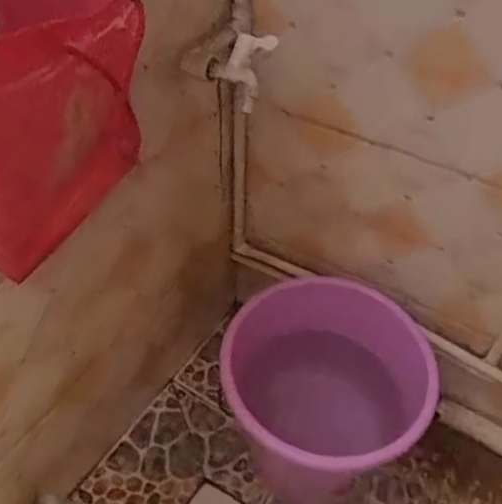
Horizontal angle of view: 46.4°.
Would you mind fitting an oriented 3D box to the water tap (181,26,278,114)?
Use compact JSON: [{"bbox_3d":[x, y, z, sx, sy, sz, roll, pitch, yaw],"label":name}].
[{"bbox_3d":[-0.034,-0.255,0.769,0.095,0.073,0.150,-21,52,-19],"label":"water tap"}]

